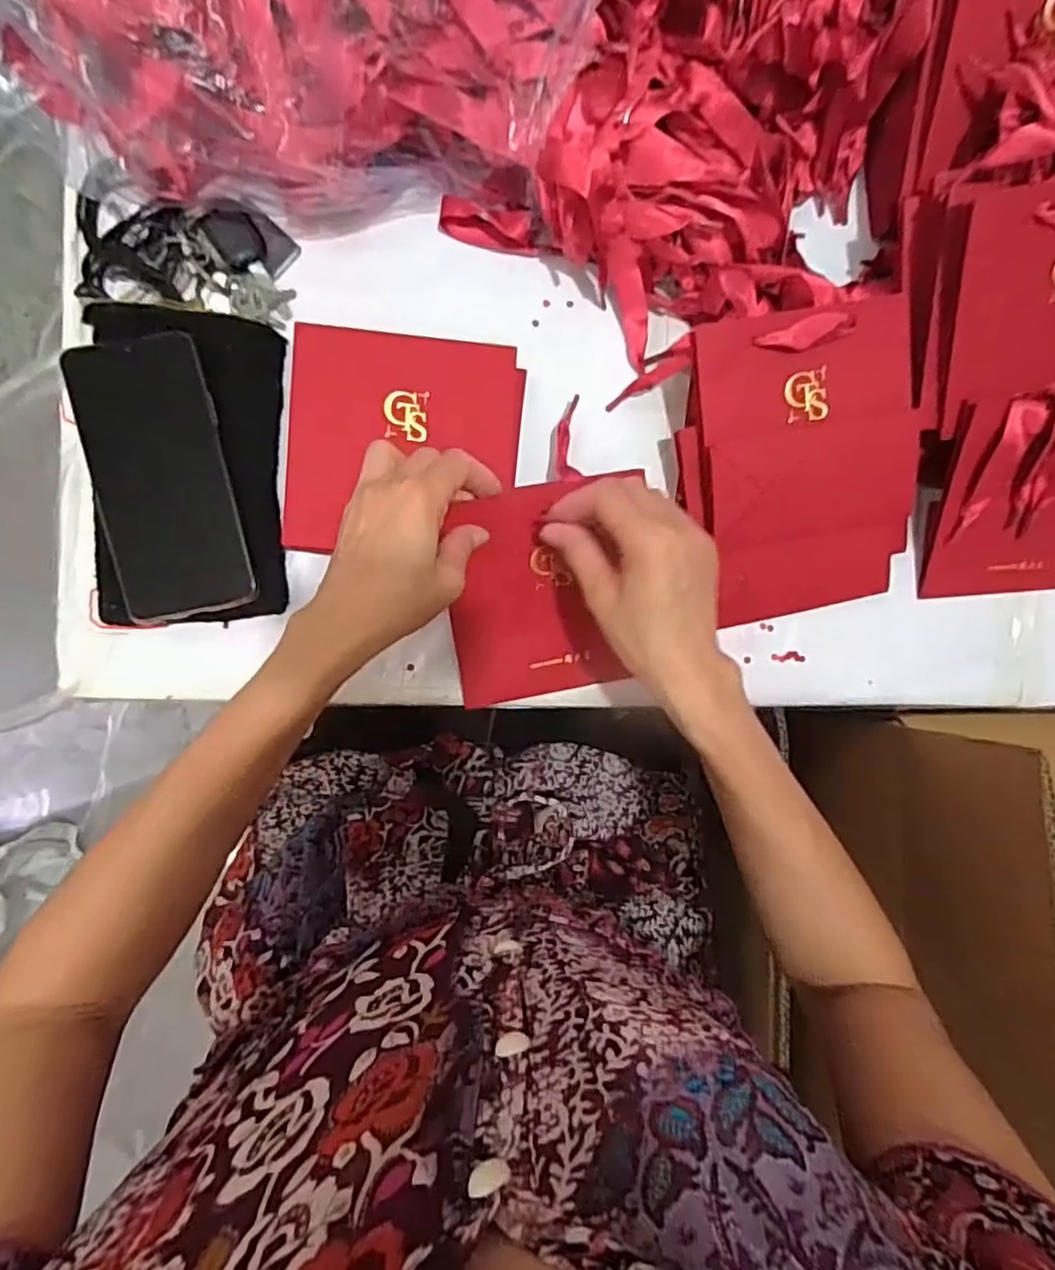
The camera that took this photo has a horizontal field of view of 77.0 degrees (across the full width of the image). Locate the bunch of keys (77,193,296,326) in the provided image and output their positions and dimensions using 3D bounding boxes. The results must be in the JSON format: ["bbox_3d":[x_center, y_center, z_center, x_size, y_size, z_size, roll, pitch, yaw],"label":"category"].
[{"bbox_3d":[-0.222,-0.244,0.429,0.132,0.023,0.070,7,89,-5],"label":"bunch of keys"}]

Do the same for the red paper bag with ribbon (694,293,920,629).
[{"bbox_3d":[0.191,-0.111,0.446,0.142,0.012,0.198,-13,110,-5],"label":"red paper bag with ribbon"}]

